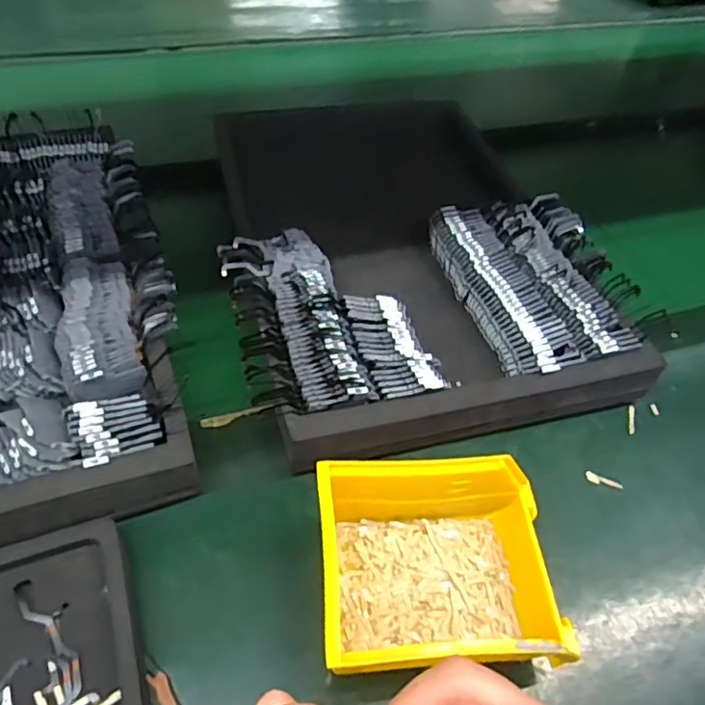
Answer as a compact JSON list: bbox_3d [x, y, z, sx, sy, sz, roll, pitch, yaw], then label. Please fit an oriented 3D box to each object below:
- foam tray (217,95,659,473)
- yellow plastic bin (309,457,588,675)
[{"bbox_3d":[0.036,-0.119,0.543,0.323,0.063,0.463,-10,51,-14],"label":"foam tray"},{"bbox_3d":[0.050,0.126,0.331,0.136,0.075,0.103,-2,49,-7],"label":"yellow plastic bin"}]

